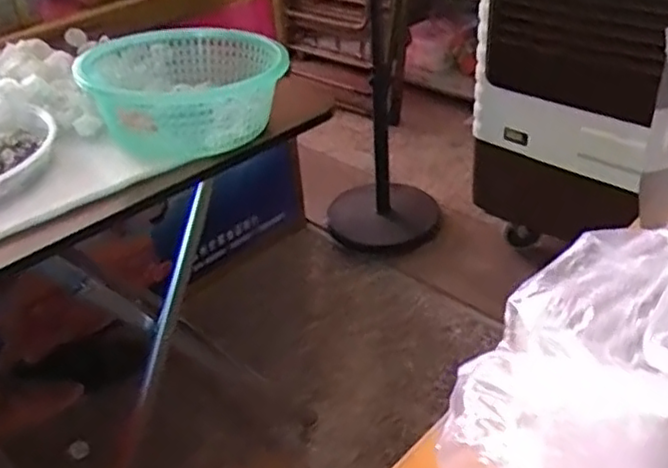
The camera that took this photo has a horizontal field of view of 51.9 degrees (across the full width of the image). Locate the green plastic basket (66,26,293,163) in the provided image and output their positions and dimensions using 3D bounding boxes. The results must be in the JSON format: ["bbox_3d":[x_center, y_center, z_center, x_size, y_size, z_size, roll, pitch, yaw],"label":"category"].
[{"bbox_3d":[-0.180,-0.177,0.831,0.224,0.086,0.227,-4,35,3],"label":"green plastic basket"}]

